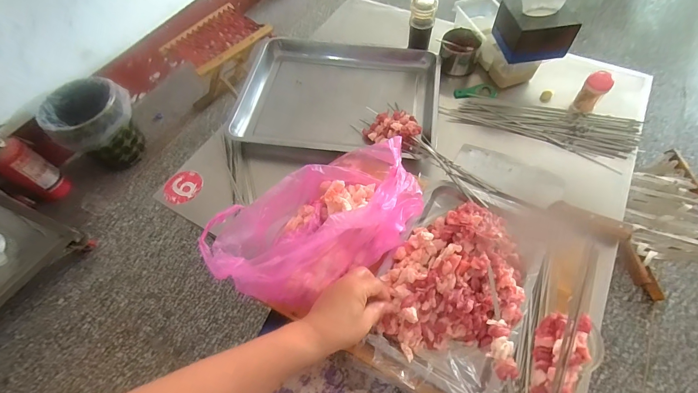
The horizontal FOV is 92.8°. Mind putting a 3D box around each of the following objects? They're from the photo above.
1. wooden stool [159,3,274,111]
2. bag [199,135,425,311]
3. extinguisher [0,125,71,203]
[{"bbox_3d":[-0.468,-0.497,1.304,0.254,0.294,0.317,33,67,21],"label":"wooden stool"},{"bbox_3d":[-0.051,0.033,0.506,0.313,0.128,0.190,-33,63,-15],"label":"bag"},{"bbox_3d":[-1.091,-0.101,1.111,0.136,0.271,0.120,29,65,19],"label":"extinguisher"}]

